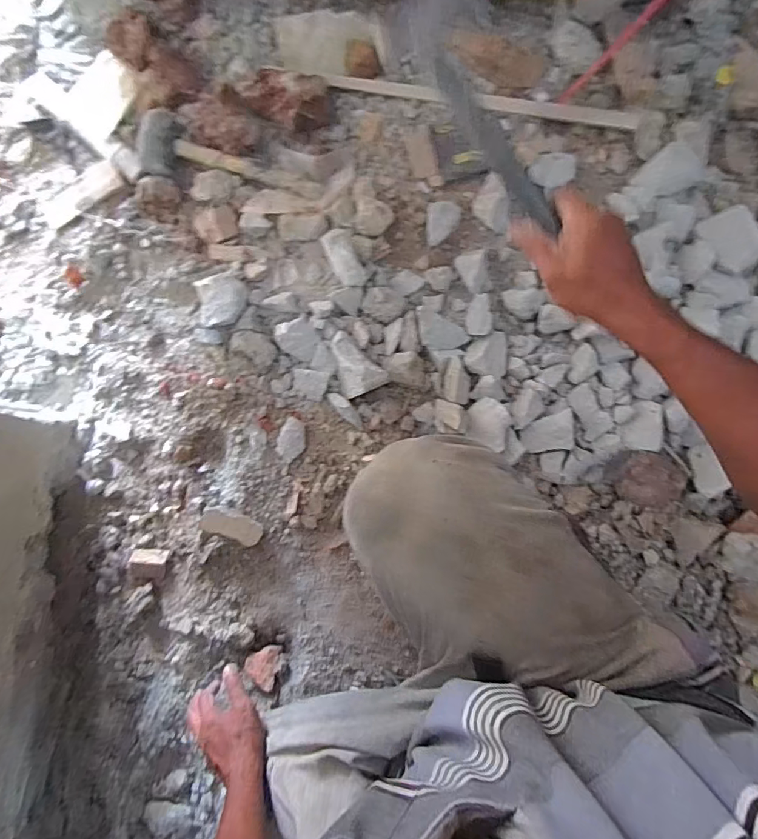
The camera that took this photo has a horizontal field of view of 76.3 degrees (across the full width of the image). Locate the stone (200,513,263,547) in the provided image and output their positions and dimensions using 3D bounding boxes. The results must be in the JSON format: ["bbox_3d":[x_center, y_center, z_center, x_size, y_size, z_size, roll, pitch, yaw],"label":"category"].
[{"bbox_3d":[-0.225,0.163,0.733,0.092,0.034,0.038,17,90,-6],"label":"stone"}]

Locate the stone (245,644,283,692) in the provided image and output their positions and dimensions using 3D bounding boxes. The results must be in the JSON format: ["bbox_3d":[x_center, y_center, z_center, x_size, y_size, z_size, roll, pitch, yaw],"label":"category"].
[{"bbox_3d":[-0.176,0.372,0.733,0.053,0.020,0.058,0,87,8],"label":"stone"}]

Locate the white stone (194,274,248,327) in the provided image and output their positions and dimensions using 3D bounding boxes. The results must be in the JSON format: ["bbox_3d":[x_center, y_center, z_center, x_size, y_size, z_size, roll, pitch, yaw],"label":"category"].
[{"bbox_3d":[-0.244,-0.190,0.762,0.077,0.038,0.088,-16,86,7],"label":"white stone"}]

